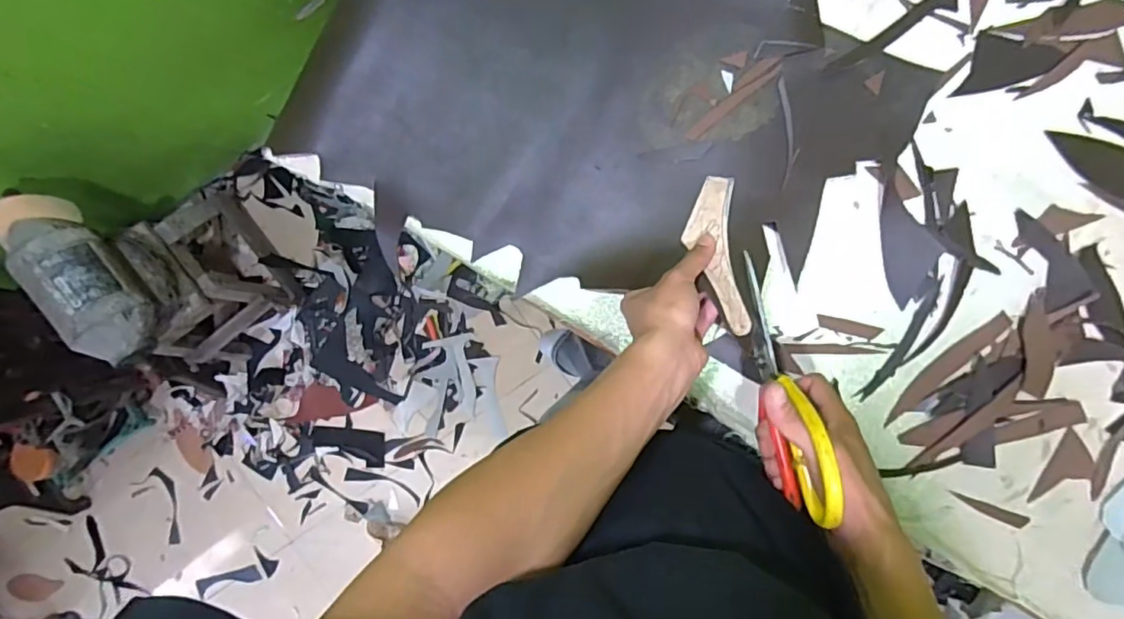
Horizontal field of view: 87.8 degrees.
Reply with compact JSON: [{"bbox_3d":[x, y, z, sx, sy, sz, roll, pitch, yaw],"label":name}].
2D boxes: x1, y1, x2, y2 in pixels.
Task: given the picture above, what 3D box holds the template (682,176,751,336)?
[{"bbox_3d":[0.133,-0.046,0.512,0.044,0.011,0.147,-9,67,19],"label":"template"}]

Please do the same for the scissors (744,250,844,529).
[{"bbox_3d":[0.168,0.062,0.452,0.016,0.098,0.201,-12,62,7],"label":"scissors"}]

